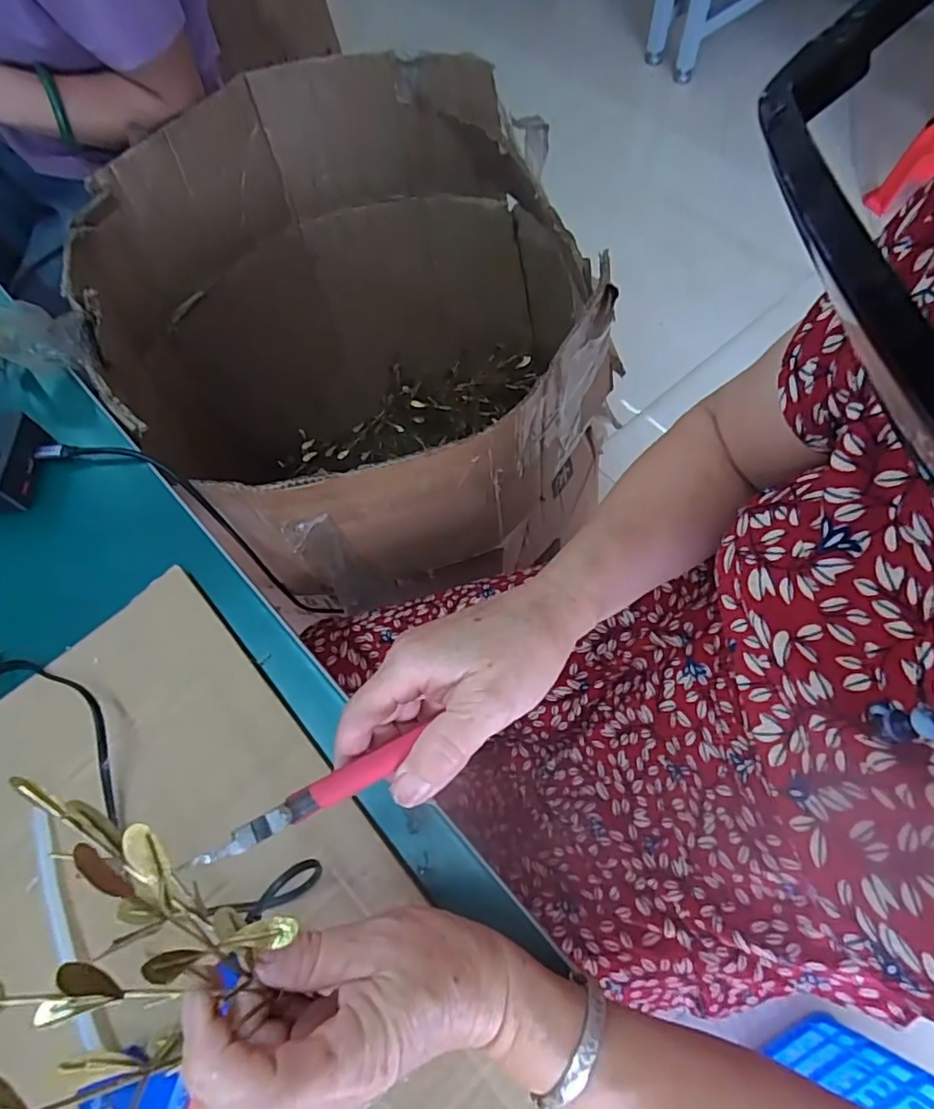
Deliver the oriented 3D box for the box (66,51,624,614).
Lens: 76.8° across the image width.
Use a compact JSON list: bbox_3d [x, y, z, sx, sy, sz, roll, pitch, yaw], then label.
[{"bbox_3d":[-0.123,-0.286,0.900,0.705,0.619,0.667,38,74,18],"label":"box"}]

